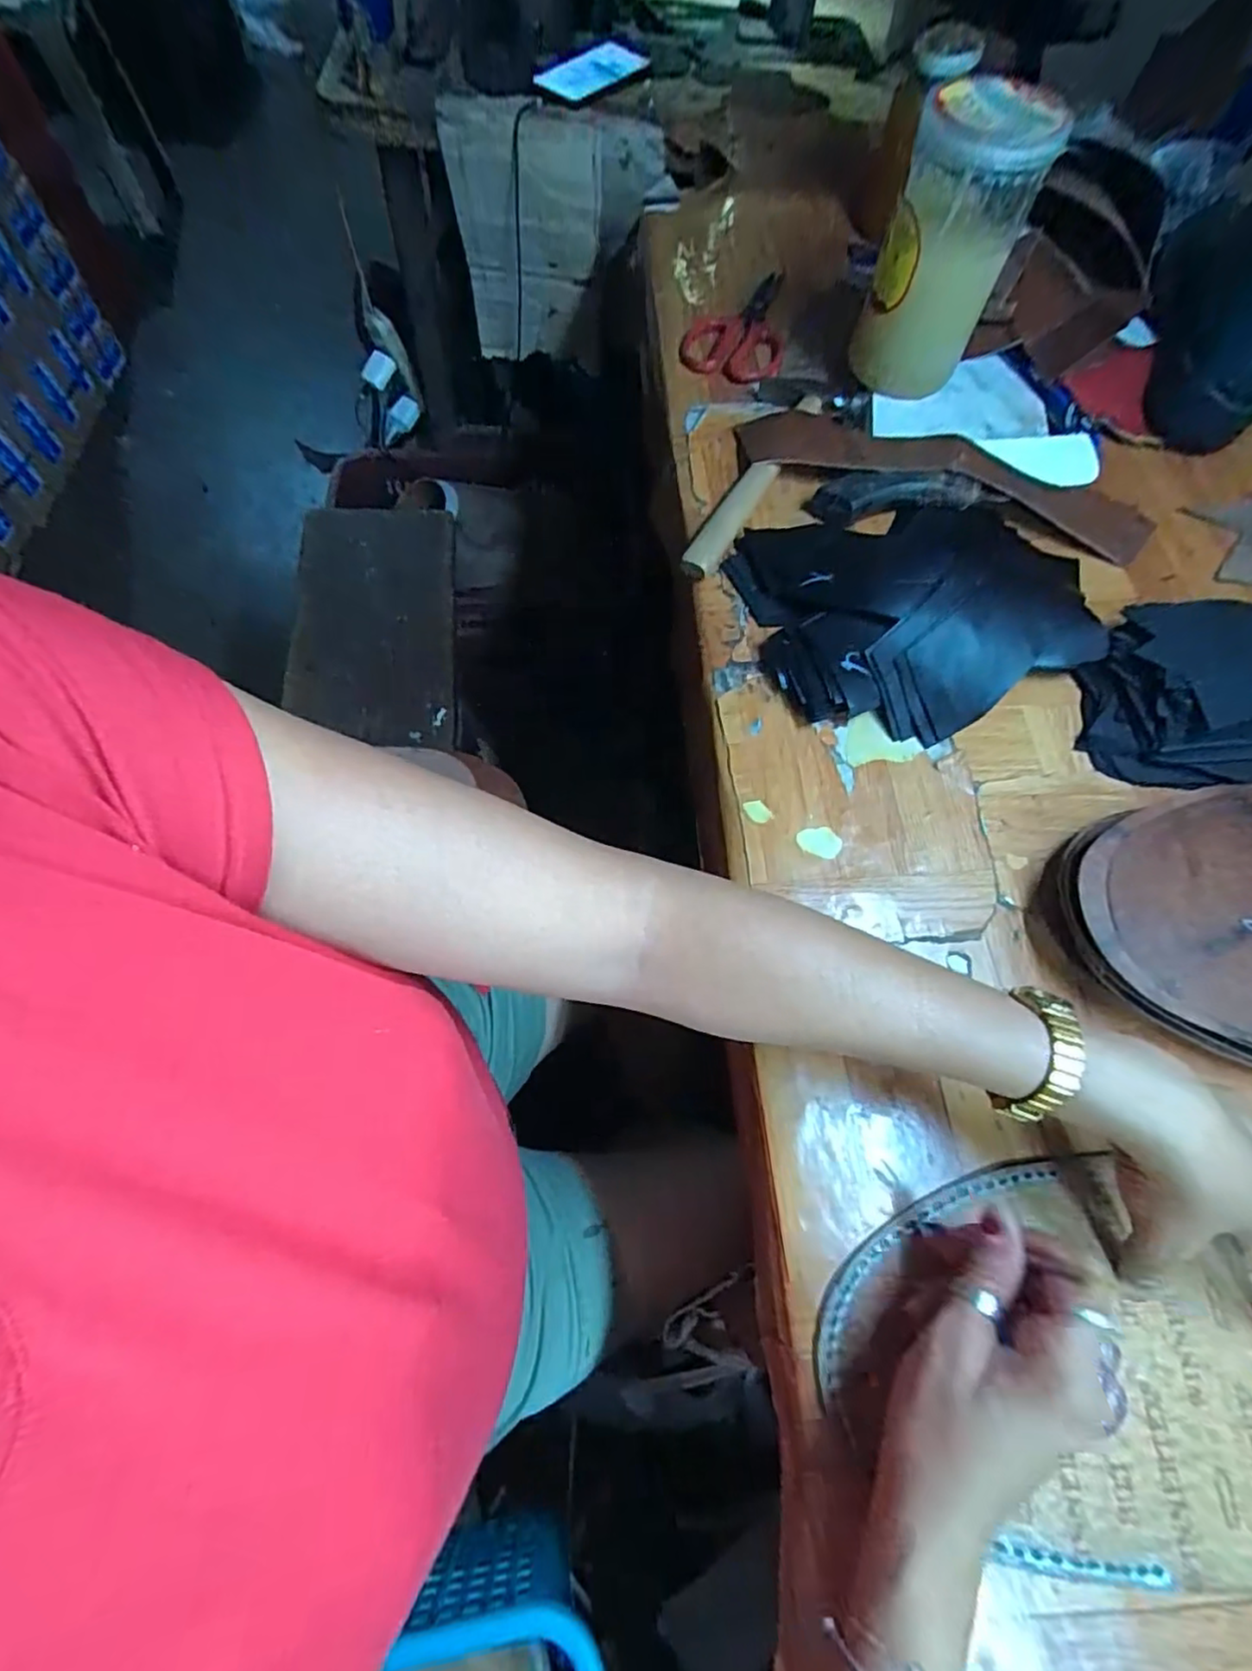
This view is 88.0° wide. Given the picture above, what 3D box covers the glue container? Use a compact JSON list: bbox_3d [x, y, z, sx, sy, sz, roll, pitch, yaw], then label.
[{"bbox_3d":[0.242,-0.445,0.495,0.093,0.153,0.085,20,68,6],"label":"glue container"}]

